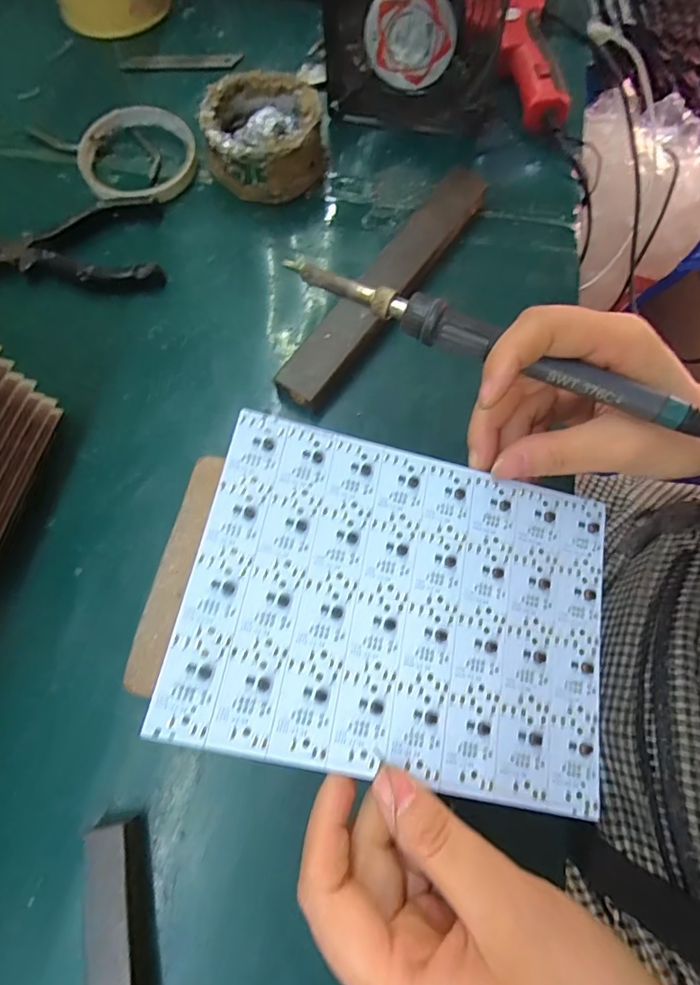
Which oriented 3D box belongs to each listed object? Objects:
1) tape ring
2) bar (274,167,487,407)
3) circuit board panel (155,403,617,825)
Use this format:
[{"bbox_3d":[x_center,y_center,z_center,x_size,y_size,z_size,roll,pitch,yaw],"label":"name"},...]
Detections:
[{"bbox_3d":[-0.158,-0.252,0.370,0.084,0.013,0.096,-17,72,-6],"label":"tape ring"},{"bbox_3d":[0.025,-0.144,0.329,0.038,0.017,0.217,33,74,10],"label":"bar"},{"bbox_3d":[0.023,0.044,0.197,0.166,0.004,0.125,14,70,-6],"label":"circuit board panel"}]

